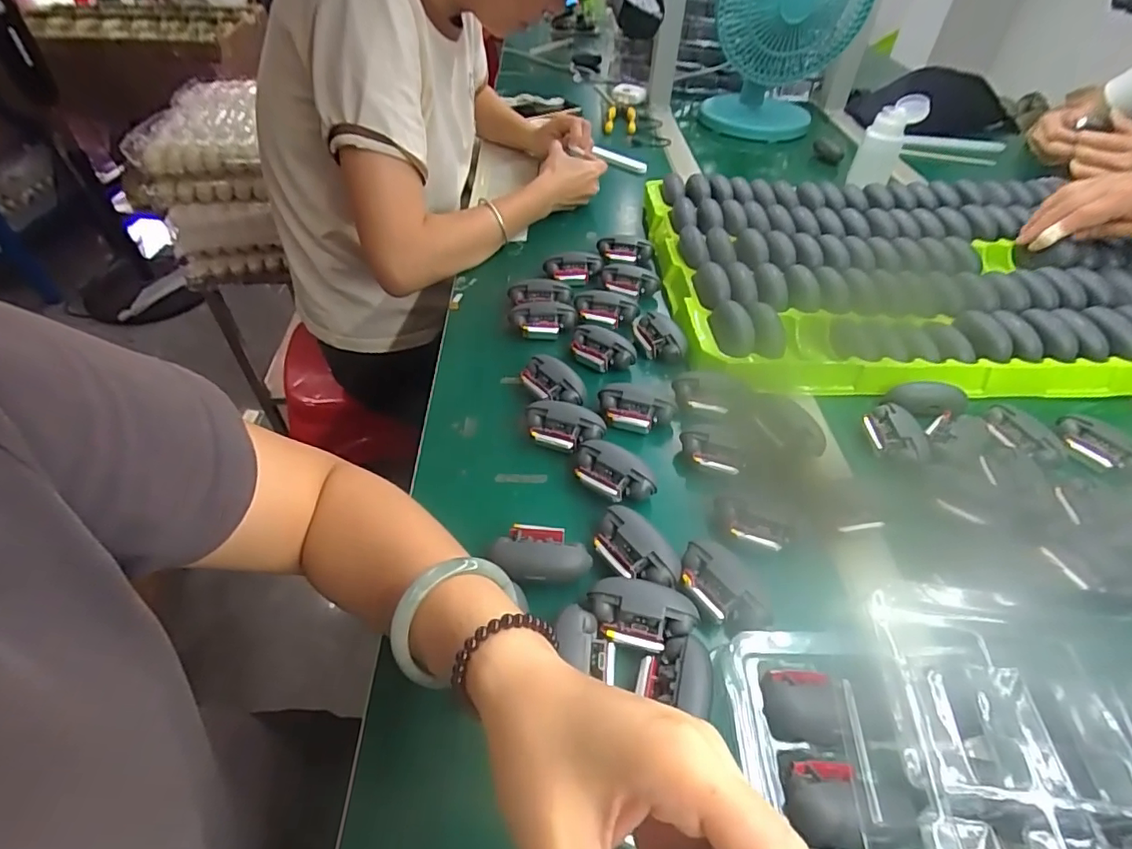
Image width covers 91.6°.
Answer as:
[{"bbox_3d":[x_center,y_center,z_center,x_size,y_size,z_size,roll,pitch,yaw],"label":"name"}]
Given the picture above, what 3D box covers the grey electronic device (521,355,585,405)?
[{"bbox_3d":[-0.011,-0.035,0.470,0.037,0.020,0.058,-21,50,-21],"label":"grey electronic device"}]

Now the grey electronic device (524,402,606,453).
[{"bbox_3d":[-0.001,0.000,0.434,0.061,0.019,0.034,14,47,11],"label":"grey electronic device"}]

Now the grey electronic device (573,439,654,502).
[{"bbox_3d":[0.035,0.036,0.406,0.061,0.024,0.034,29,52,24],"label":"grey electronic device"}]

